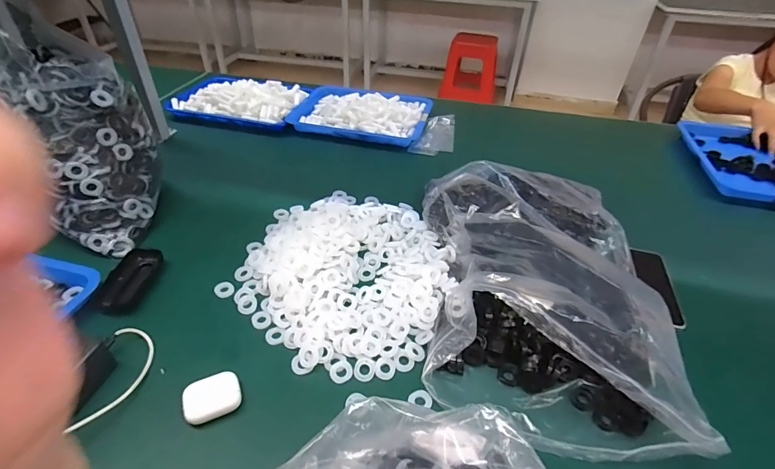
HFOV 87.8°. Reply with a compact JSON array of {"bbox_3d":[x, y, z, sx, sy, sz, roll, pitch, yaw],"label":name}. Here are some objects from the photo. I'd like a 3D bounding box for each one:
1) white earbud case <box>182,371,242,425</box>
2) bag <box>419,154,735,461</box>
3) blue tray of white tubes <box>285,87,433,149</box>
[{"bbox_3d":[-0.191,0.180,0.440,0.056,0.025,0.040,-14,42,-19],"label":"white earbud case"},{"bbox_3d":[0.213,0.027,0.552,0.301,0.136,0.462,4,39,2],"label":"bag"},{"bbox_3d":[-0.063,-0.320,1.039,0.330,0.041,0.252,12,40,12],"label":"blue tray of white tubes"}]

